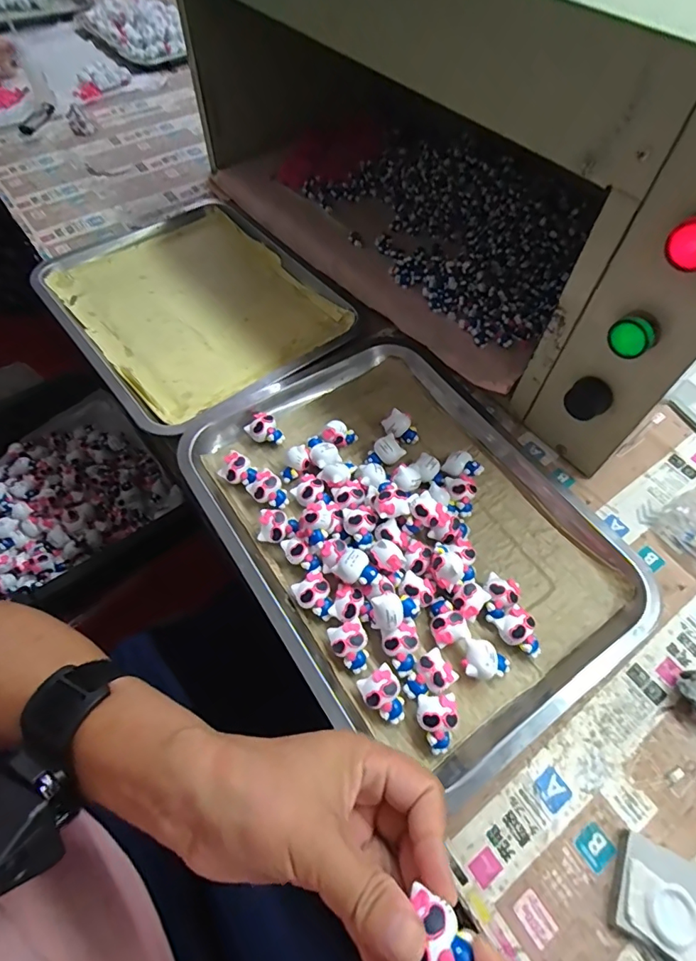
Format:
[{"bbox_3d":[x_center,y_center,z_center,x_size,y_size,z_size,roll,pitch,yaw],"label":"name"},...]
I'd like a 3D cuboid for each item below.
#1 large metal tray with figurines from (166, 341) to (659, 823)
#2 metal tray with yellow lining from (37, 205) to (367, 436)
[{"bbox_3d":[0.048,0.024,0.393,0.276,0.031,0.354,-31,65,-18],"label":"large metal tray with figurines"},{"bbox_3d":[-0.184,-0.211,0.561,0.263,0.032,0.357,-35,66,-20],"label":"metal tray with yellow lining"}]

